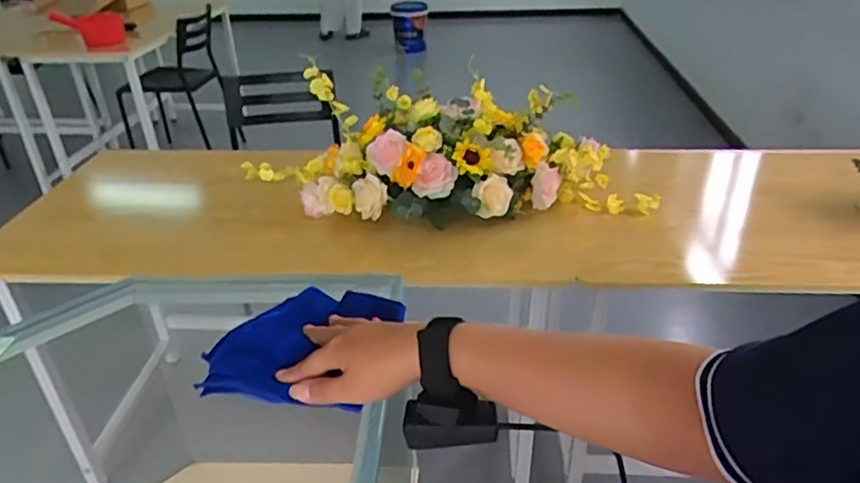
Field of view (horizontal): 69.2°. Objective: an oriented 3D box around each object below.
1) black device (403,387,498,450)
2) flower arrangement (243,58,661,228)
[{"bbox_3d":[0.016,0.132,0.467,0.068,0.039,0.027,2,32,6],"label":"black device"},{"bbox_3d":[0.031,-0.178,1.288,0.840,0.232,0.276,6,32,12],"label":"flower arrangement"}]

